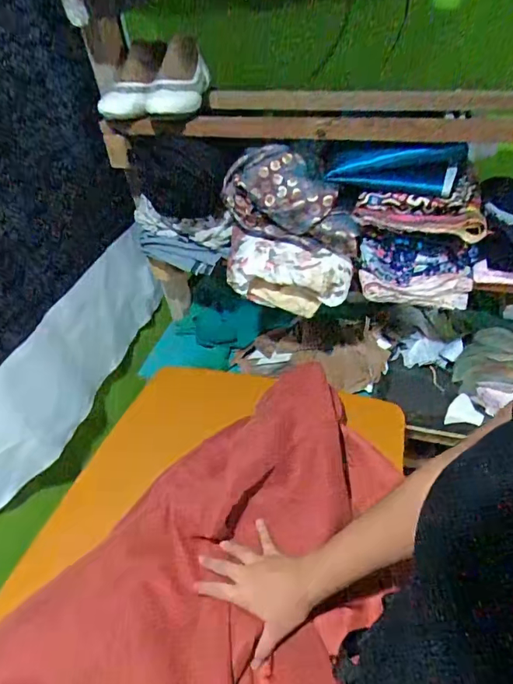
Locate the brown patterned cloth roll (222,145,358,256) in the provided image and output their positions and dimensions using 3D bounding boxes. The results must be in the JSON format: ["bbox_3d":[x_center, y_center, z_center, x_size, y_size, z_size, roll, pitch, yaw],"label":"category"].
[{"bbox_3d":[0.057,-0.225,0.742,0.211,0.129,0.078,13,46,22],"label":"brown patterned cloth roll"}]

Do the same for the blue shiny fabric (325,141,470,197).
[{"bbox_3d":[0.205,-0.259,0.698,0.198,0.065,0.040,0,42,9],"label":"blue shiny fabric"}]

